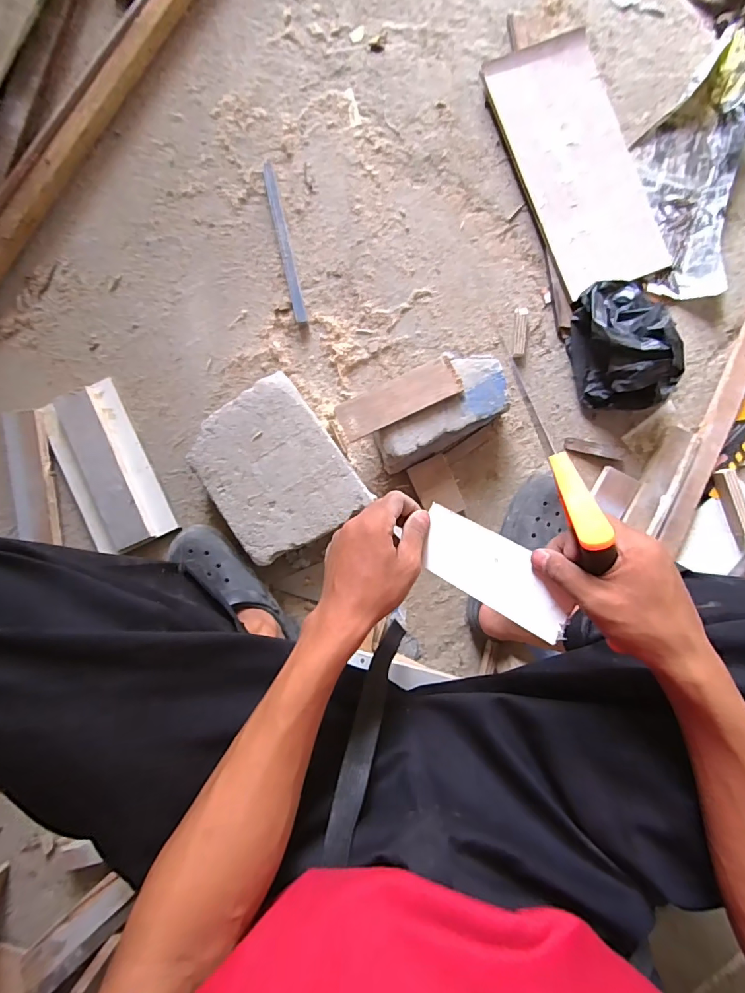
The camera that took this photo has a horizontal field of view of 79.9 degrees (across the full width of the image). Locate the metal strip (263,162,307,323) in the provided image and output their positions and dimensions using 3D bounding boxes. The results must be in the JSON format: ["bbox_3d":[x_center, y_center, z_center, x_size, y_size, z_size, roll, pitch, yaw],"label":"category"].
[{"bbox_3d":[-0.143,-0.413,0.724,0.018,0.016,0.259,-12,90,1],"label":"metal strip"}]

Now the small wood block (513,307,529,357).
[{"bbox_3d":[0.238,-0.264,0.715,0.022,0.011,0.077,4,91,1],"label":"small wood block"}]

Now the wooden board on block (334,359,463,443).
[{"bbox_3d":[0.038,-0.141,0.649,0.182,0.015,0.052,-25,90,1],"label":"wooden board on block"}]

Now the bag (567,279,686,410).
[{"bbox_3d":[0.383,-0.231,0.673,0.129,0.098,0.197,-14,90,1],"label":"bag"}]

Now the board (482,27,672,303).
[{"bbox_3d":[0.322,-0.523,0.710,0.178,0.031,0.398,-21,90,1],"label":"board"}]

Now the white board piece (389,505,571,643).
[{"bbox_3d":[0.103,0.063,0.387,0.140,0.004,0.059,28,97,30],"label":"white board piece"}]

